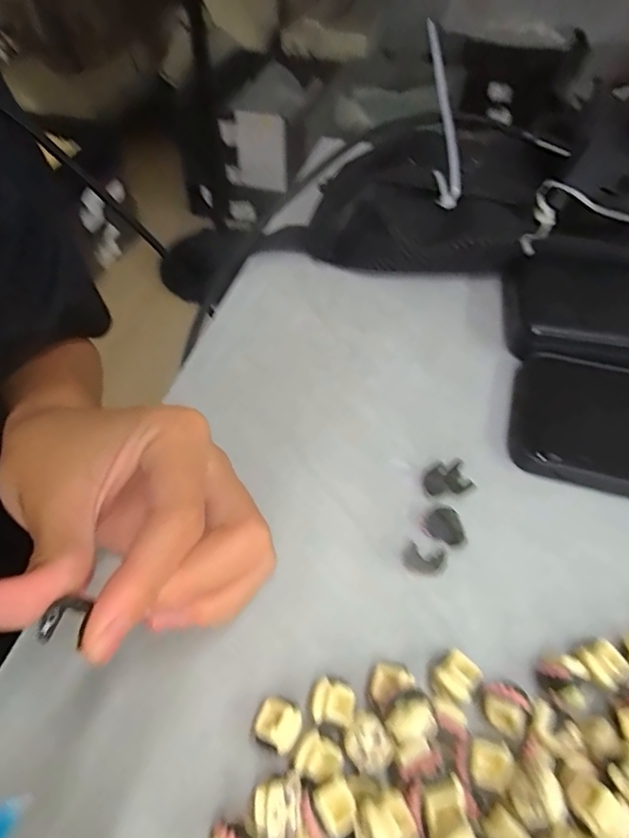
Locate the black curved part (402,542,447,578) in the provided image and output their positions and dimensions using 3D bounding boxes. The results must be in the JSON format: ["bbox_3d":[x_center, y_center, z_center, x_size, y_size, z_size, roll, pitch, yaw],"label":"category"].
[{"bbox_3d":[0.046,0.059,0.223,0.017,0.006,0.011,20,51,16],"label":"black curved part"}]

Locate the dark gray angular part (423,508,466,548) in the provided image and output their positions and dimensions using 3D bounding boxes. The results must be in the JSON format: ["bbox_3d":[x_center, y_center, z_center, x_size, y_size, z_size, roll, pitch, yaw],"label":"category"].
[{"bbox_3d":[0.058,0.047,0.232,0.018,0.004,0.015,34,57,26],"label":"dark gray angular part"}]

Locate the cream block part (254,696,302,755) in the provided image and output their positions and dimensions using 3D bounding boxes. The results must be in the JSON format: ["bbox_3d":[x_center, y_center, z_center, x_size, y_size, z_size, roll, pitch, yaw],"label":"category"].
[{"bbox_3d":[-0.012,0.104,0.179,0.015,0.012,0.013,25,53,20],"label":"cream block part"}]

